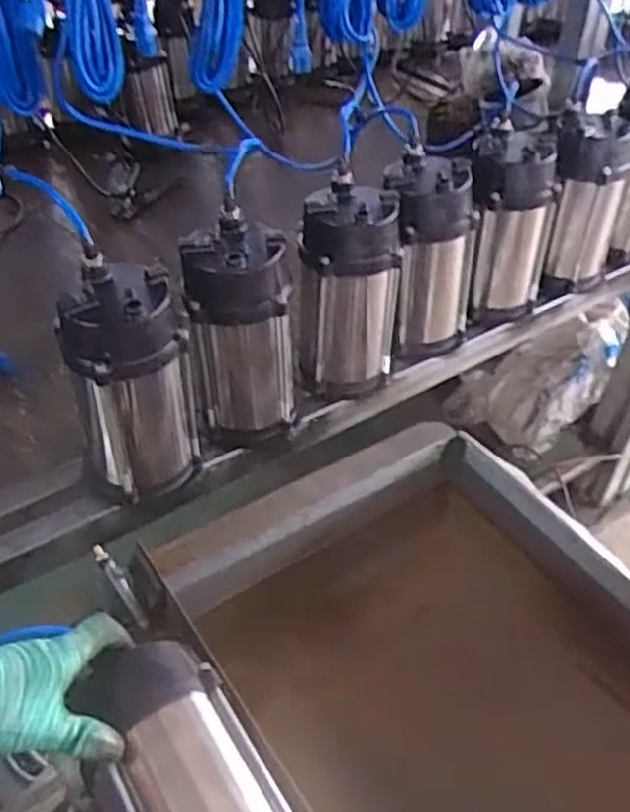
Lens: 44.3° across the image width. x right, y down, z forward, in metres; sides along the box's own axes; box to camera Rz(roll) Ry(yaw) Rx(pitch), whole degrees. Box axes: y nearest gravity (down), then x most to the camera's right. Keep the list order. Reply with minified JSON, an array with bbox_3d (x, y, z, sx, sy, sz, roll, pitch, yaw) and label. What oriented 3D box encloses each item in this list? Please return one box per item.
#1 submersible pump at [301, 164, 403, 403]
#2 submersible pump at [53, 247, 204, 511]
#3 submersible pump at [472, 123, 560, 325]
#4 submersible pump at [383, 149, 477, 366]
[{"bbox_3d":[0.045,-0.146,1.009,0.128,0.248,0.108,5,41,4],"label":"submersible pump"},{"bbox_3d":[-0.201,-0.016,0.859,0.127,0.259,0.097,-19,45,-22],"label":"submersible pump"},{"bbox_3d":[0.287,-0.271,1.158,0.118,0.255,0.140,8,41,7],"label":"submersible pump"},{"bbox_3d":[0.157,-0.201,1.085,0.125,0.263,0.126,1,41,0],"label":"submersible pump"}]

